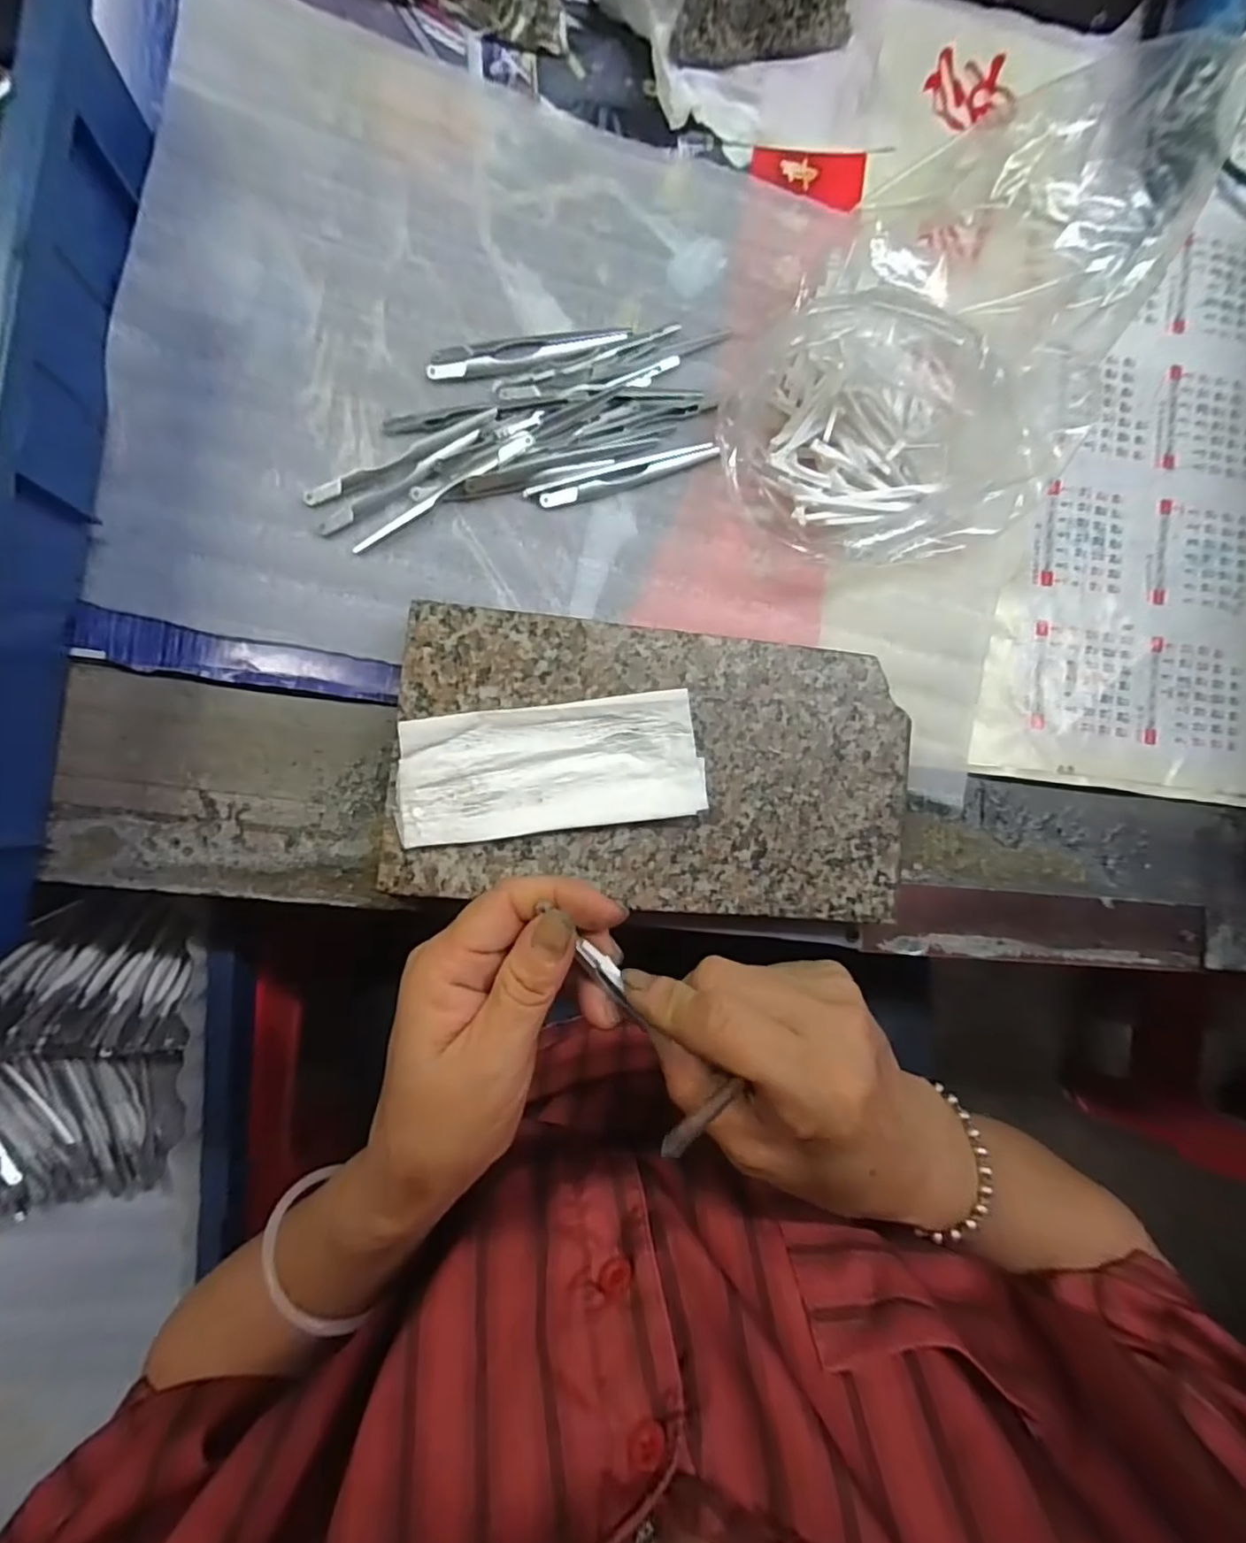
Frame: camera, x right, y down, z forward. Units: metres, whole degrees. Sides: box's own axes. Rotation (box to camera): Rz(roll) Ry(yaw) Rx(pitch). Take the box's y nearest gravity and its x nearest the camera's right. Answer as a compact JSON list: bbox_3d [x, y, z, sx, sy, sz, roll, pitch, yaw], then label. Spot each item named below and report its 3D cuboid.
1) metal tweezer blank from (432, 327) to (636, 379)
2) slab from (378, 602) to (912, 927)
[{"bbox_3d":[-0.048,-0.218,0.320,0.104,0.004,0.016,-15,90,-7],"label":"metal tweezer blank"},{"bbox_3d":[0.016,-0.001,0.305,0.238,0.033,0.130,5,88,-7],"label":"slab"}]

